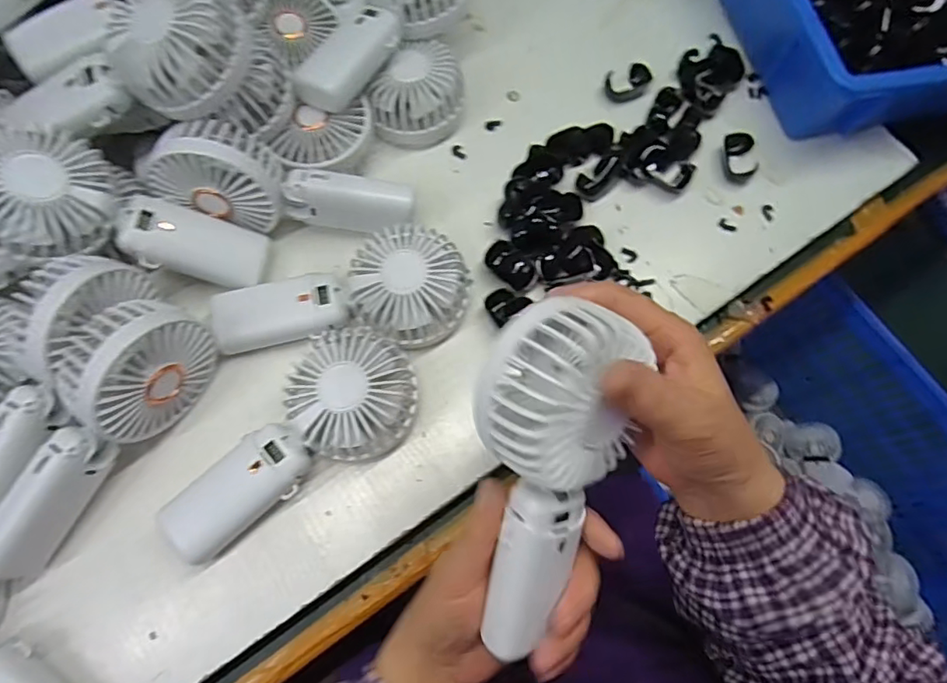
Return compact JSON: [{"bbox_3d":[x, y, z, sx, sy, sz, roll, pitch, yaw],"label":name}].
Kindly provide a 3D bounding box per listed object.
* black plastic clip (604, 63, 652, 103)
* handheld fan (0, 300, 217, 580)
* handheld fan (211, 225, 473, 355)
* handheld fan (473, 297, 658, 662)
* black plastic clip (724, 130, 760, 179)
[{"bbox_3d":[0.137,-0.228,0.489,0.040,0.016,0.026,-21,73,-9],"label":"black plastic clip"},{"bbox_3d":[-0.238,0.054,0.333,0.057,0.077,0.182,29,73,7],"label":"handheld fan"},{"bbox_3d":[-0.092,-0.032,0.387,0.177,0.037,0.077,-11,72,-6],"label":"handheld fan"},{"bbox_3d":[0.035,0.068,0.261,0.070,0.036,0.168,3,109,-2],"label":"handheld fan"},{"bbox_3d":[0.227,-0.161,0.476,0.027,0.016,0.037,1,71,-2],"label":"black plastic clip"}]

